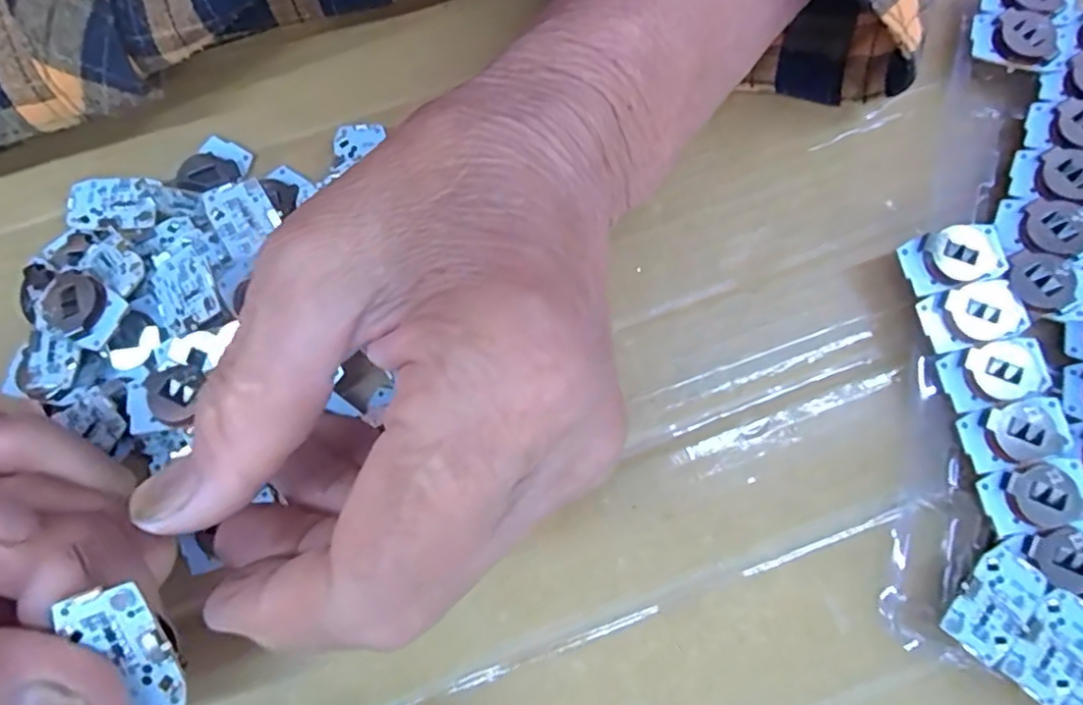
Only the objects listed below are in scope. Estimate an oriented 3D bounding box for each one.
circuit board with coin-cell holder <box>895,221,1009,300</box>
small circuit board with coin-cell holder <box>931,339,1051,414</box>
[{"bbox_3d":[0.127,-0.029,0.191,0.030,0.008,0.018,-17,78,-3],"label":"circuit board with coin-cell holder"},{"bbox_3d":[0.134,0.006,0.183,0.027,0.004,0.018,-13,78,-3],"label":"small circuit board with coin-cell holder"}]

